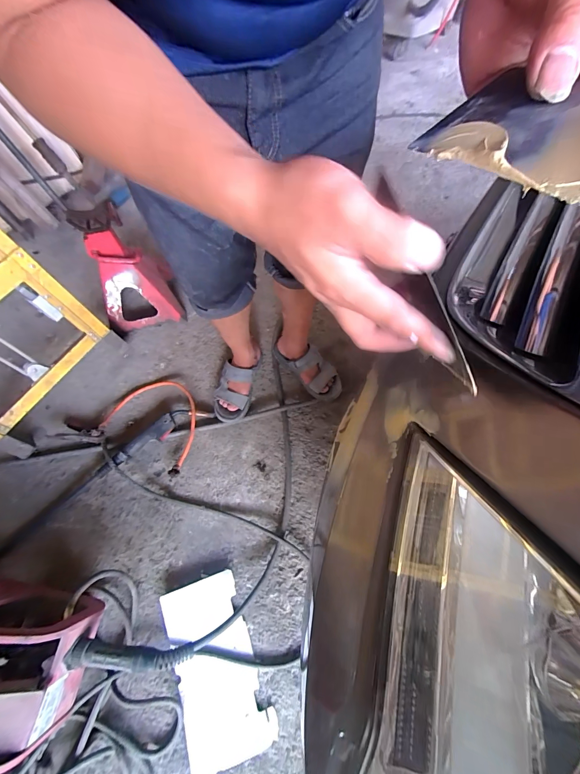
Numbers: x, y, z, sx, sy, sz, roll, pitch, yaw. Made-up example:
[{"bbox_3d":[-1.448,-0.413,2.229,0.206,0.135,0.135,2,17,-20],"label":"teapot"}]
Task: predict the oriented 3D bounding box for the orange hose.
[{"bbox_3d":[-0.383,0.077,0.906,0.284,0.054,0.210,24,70,11],"label":"orange hose"}]

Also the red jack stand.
[{"bbox_3d":[-0.483,-0.332,0.917,0.236,0.365,0.172,-23,70,-9],"label":"red jack stand"}]

